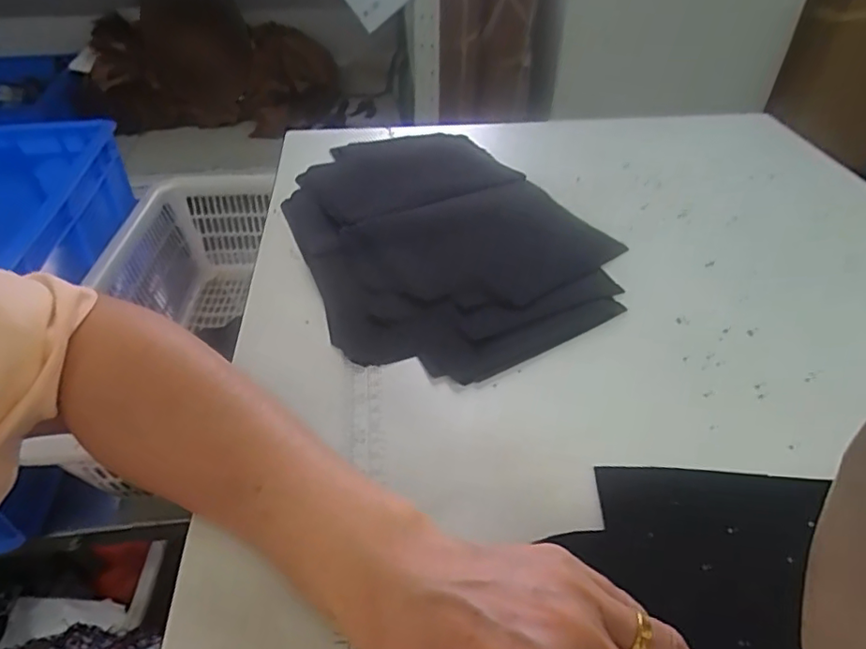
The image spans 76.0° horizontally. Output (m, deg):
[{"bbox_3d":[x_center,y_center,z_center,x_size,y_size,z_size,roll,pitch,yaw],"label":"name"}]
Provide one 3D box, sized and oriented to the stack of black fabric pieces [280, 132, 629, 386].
[{"bbox_3d":[0.002,-0.083,0.440,0.212,0.014,0.324,-14,44,-16],"label":"stack of black fabric pieces"}]

